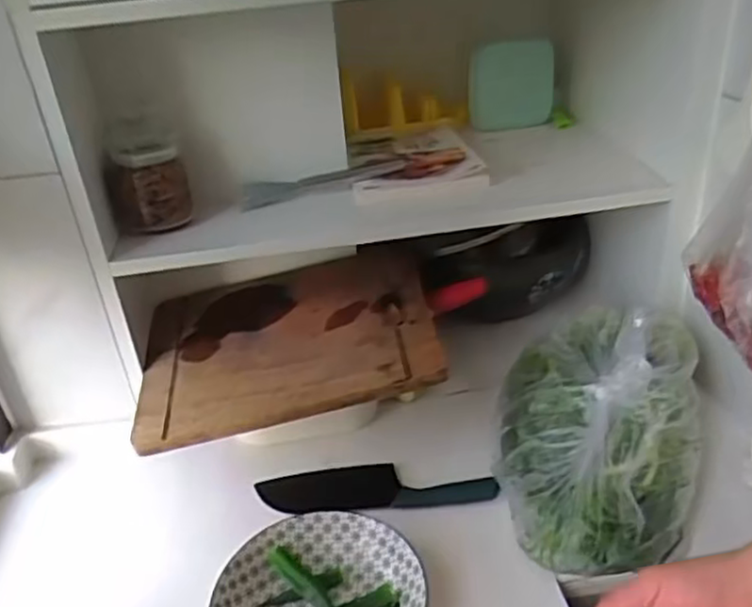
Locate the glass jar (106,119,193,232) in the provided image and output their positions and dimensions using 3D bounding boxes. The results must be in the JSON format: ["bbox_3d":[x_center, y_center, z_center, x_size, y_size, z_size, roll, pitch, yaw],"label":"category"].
[{"bbox_3d":[-0.274,-0.155,0.817,0.086,0.114,0.086,-14,32,-15],"label":"glass jar"}]

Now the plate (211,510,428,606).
[{"bbox_3d":[-0.053,0.291,0.660,0.194,0.056,0.176,-9,31,-7],"label":"plate"}]

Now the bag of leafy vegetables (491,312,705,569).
[{"bbox_3d":[0.248,0.119,0.768,0.212,0.115,0.356,5,32,17],"label":"bag of leafy vegetables"}]

